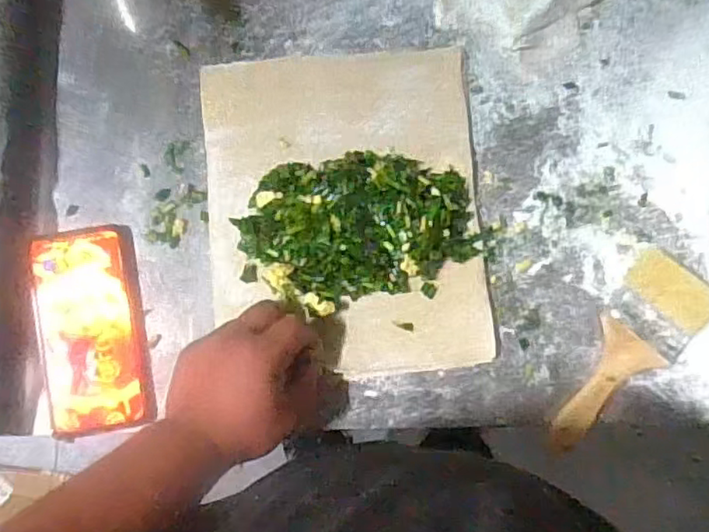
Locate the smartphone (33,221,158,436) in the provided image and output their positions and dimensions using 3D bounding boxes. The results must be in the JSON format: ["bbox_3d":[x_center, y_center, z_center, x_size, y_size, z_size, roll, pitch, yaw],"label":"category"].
[{"bbox_3d":[-0.209,0.050,0.490,0.082,0.007,0.157,-9,85,-6],"label":"smartphone"}]

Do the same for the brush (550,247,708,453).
[{"bbox_3d":[0.226,0.071,0.515,0.074,0.028,0.189,41,82,0],"label":"brush"}]

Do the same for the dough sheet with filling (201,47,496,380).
[{"bbox_3d":[-0.005,-0.046,0.510,0.223,0.030,0.267,-7,83,-6],"label":"dough sheet with filling"}]

